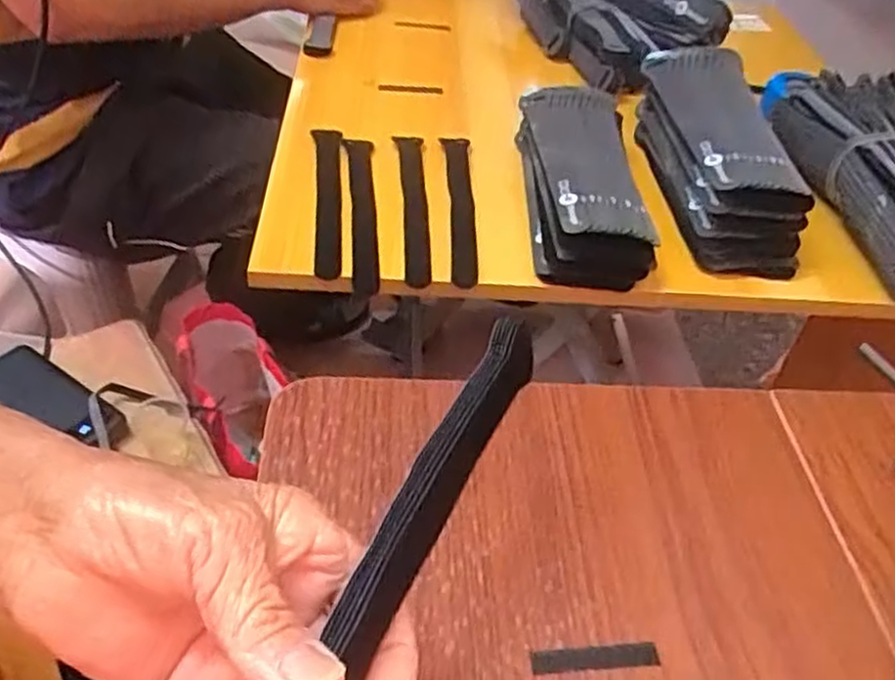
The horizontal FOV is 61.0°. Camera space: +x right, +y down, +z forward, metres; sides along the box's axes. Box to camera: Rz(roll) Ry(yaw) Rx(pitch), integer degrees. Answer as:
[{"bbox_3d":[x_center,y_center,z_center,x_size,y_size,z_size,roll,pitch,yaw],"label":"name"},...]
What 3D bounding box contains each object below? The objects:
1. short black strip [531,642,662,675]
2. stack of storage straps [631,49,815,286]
[{"bbox_3d":[0.063,0.134,0.320,0.055,0.004,0.010,-1,44,-7],"label":"short black strip"},{"bbox_3d":[0.215,-0.152,0.619,0.085,0.078,0.224,0,44,-6],"label":"stack of storage straps"}]

